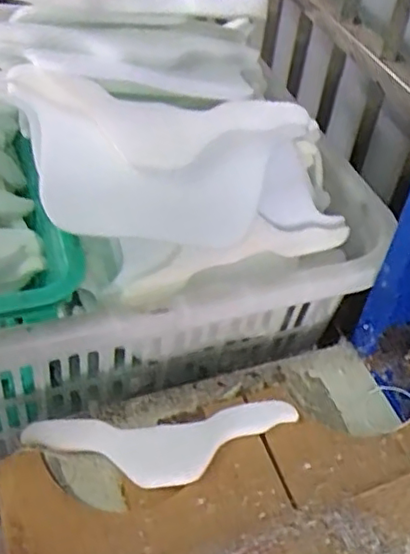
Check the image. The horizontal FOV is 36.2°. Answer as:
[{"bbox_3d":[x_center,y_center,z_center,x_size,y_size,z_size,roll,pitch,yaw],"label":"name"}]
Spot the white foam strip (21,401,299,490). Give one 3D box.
[{"bbox_3d":[-0.038,0.156,0.583,0.251,0.012,0.066,-3,47,-8],"label":"white foam strip"}]

